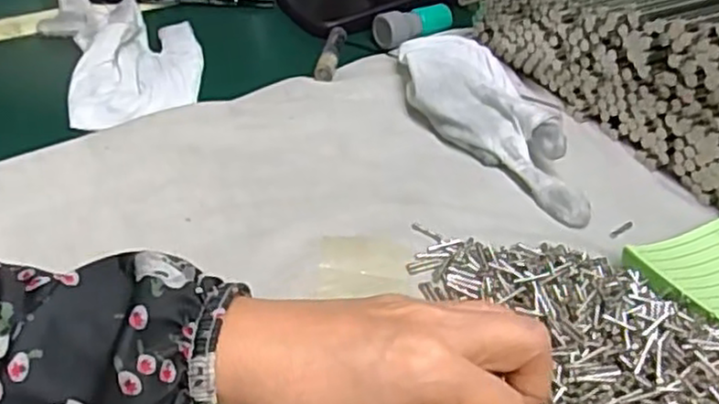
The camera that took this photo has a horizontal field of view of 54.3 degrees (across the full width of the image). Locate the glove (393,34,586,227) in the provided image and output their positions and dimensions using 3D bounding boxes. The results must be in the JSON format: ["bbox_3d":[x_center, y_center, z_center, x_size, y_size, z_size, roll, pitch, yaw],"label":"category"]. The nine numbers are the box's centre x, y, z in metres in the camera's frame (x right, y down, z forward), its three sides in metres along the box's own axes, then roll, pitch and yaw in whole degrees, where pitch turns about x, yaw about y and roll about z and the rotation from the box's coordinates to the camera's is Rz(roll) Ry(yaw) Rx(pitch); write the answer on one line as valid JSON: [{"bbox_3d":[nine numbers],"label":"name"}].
[{"bbox_3d":[0.076,-0.051,0.431,0.070,0.030,0.164,-5,45,-13],"label":"glove"}]

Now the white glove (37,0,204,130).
[{"bbox_3d":[-0.155,-0.103,0.463,0.091,0.014,0.148,-16,48,-22],"label":"white glove"}]

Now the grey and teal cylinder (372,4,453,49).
[{"bbox_3d":[0.042,-0.132,0.517,0.063,0.021,0.025,-22,51,-28],"label":"grey and teal cylinder"}]

